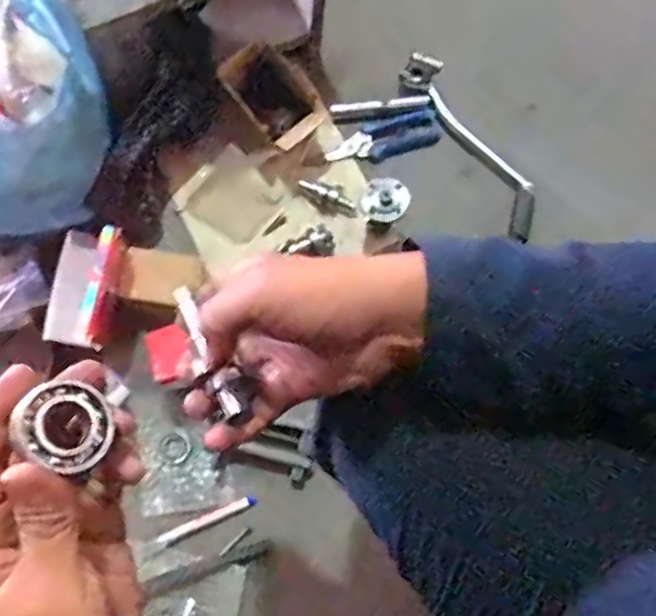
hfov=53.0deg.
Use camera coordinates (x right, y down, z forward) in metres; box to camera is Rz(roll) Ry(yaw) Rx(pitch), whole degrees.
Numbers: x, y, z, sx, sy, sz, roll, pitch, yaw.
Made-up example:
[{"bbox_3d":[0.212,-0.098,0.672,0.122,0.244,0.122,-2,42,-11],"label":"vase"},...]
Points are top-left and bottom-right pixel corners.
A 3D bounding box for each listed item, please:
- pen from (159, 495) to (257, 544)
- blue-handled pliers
[{"bbox_3d":[-0.136,0.239,0.738,0.116,0.016,0.013,-23,76,-6],"label":"pen"},{"bbox_3d":[0.074,-0.216,0.847,0.140,0.023,0.063,-17,76,-4],"label":"blue-handled pliers"}]

